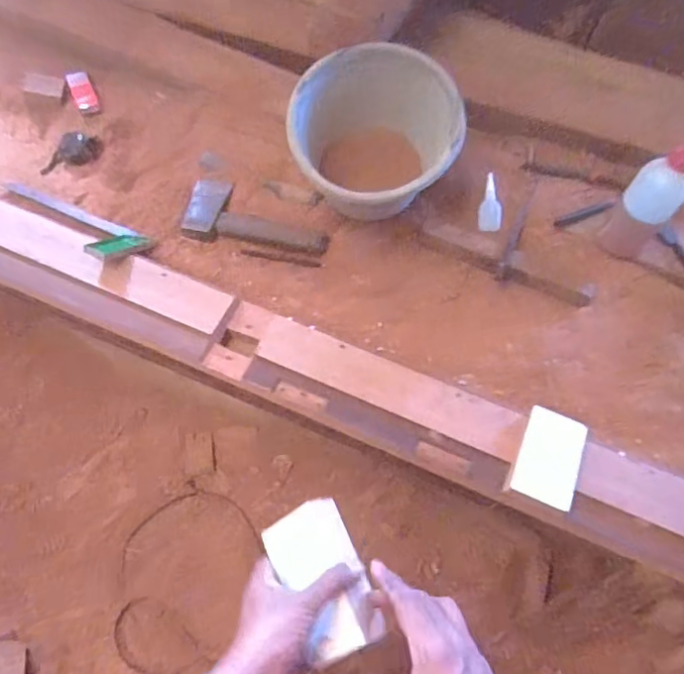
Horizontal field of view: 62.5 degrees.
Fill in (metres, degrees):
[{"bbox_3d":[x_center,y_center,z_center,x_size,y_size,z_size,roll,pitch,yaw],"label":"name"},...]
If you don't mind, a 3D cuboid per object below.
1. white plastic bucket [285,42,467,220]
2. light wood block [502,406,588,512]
[{"bbox_3d":[0.044,-0.281,0.866,0.237,0.185,0.199,4,64,-1],"label":"white plastic bucket"},{"bbox_3d":[0.265,0.152,0.715,0.084,0.016,0.121,22,65,8],"label":"light wood block"}]

